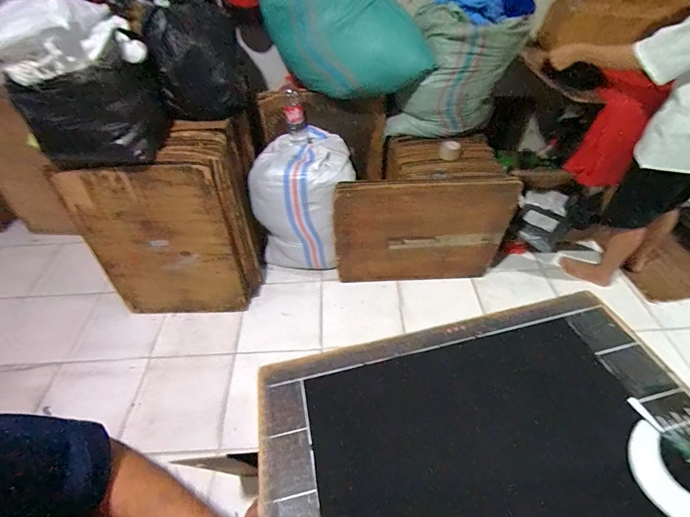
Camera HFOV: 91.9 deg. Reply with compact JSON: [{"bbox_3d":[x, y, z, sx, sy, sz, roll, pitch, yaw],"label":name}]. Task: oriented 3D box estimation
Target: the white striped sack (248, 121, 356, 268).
[{"bbox_3d":[-0.180,-0.299,1.781,0.461,0.625,0.433,9,48,9],"label":"white striped sack"}]

